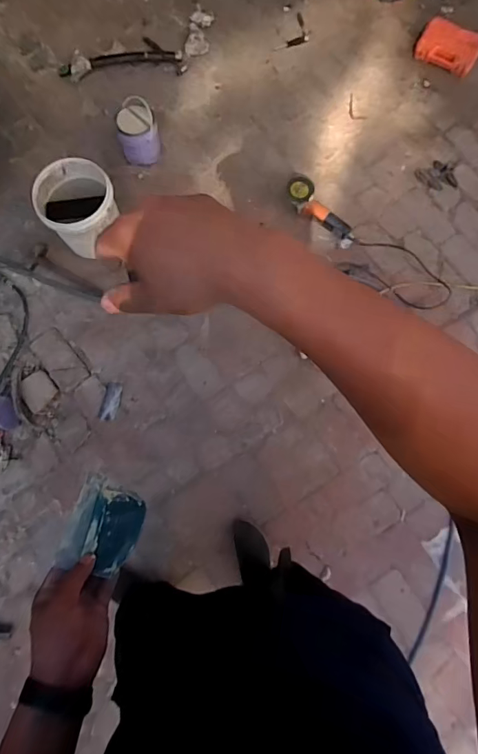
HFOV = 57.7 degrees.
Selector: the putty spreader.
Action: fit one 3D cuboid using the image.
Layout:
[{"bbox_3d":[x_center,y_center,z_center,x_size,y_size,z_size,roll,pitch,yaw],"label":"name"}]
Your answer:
[{"bbox_3d":[-0.176,0.193,0.574,0.092,0.010,0.117,12,56,0],"label":"putty spreader"}]

